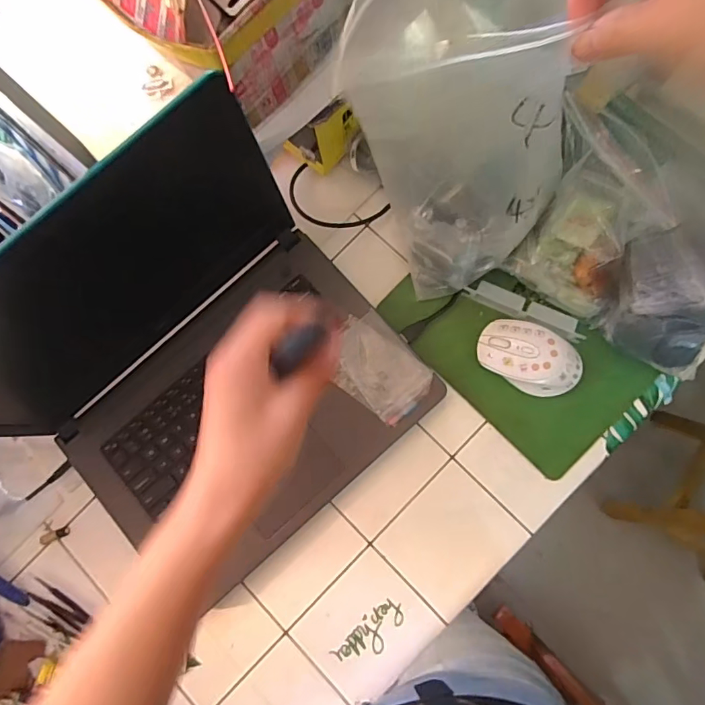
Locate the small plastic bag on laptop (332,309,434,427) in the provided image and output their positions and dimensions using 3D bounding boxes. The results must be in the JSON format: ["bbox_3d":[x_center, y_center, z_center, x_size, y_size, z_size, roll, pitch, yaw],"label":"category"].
[{"bbox_3d":[0.026,0.015,0.486,0.106,0.011,0.077,43,87,7],"label":"small plastic bag on laptop"}]

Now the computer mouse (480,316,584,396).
[{"bbox_3d":[0.177,0.005,0.476,0.100,0.035,0.058,29,85,7],"label":"computer mouse"}]

